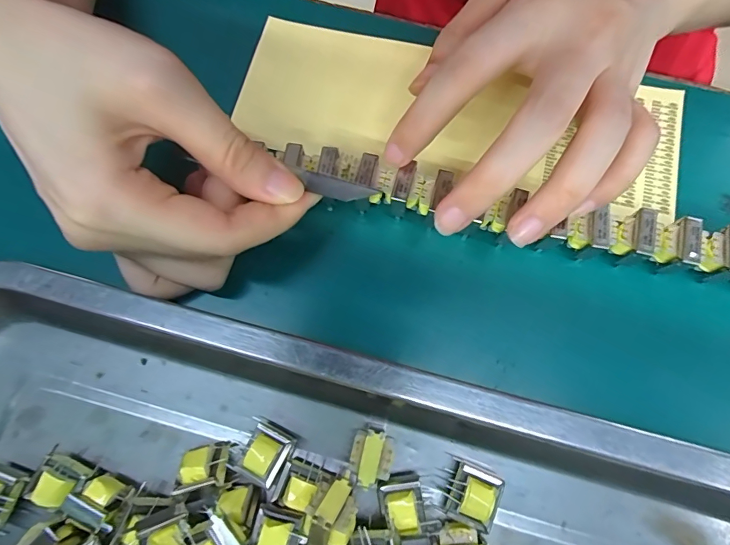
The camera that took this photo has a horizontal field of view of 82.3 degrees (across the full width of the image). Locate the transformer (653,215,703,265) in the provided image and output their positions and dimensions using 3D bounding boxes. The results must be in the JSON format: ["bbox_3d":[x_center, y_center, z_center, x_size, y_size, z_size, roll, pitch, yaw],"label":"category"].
[{"bbox_3d":[0.129,-0.013,0.172,0.012,0.010,0.020,21,77,7],"label":"transformer"}]

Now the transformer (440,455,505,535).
[{"bbox_3d":[0.040,0.084,0.159,0.018,0.016,0.020,23,77,7],"label":"transformer"}]

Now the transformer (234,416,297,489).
[{"bbox_3d":[-0.040,0.071,0.164,0.019,0.016,0.022,26,77,8],"label":"transformer"}]

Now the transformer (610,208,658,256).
[{"bbox_3d":[0.111,-0.017,0.172,0.012,0.009,0.019,13,76,5],"label":"transformer"}]

